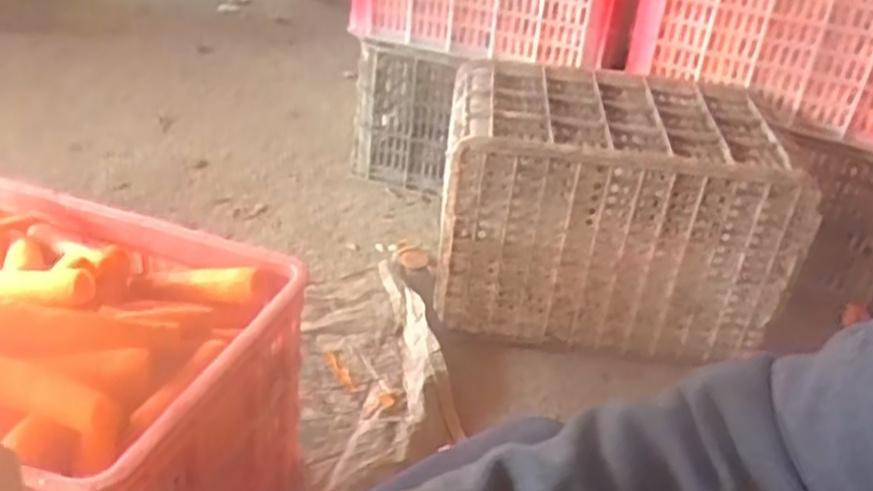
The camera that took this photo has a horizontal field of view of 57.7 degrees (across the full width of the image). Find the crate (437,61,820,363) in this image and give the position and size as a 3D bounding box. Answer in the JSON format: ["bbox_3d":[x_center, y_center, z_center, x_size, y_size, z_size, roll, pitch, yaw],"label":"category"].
[{"bbox_3d":[0.254,-0.057,1.241,0.499,0.327,0.329,3,32,-7],"label":"crate"}]

